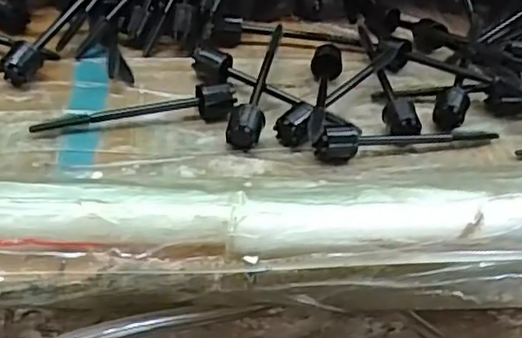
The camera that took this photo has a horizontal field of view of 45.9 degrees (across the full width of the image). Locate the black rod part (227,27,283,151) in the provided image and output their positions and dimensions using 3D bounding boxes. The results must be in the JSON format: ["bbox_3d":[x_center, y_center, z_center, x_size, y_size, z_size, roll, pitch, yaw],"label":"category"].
[{"bbox_3d":[-0.002,-0.041,0.288,0.015,0.013,0.086,9,41,2],"label":"black rod part"}]

